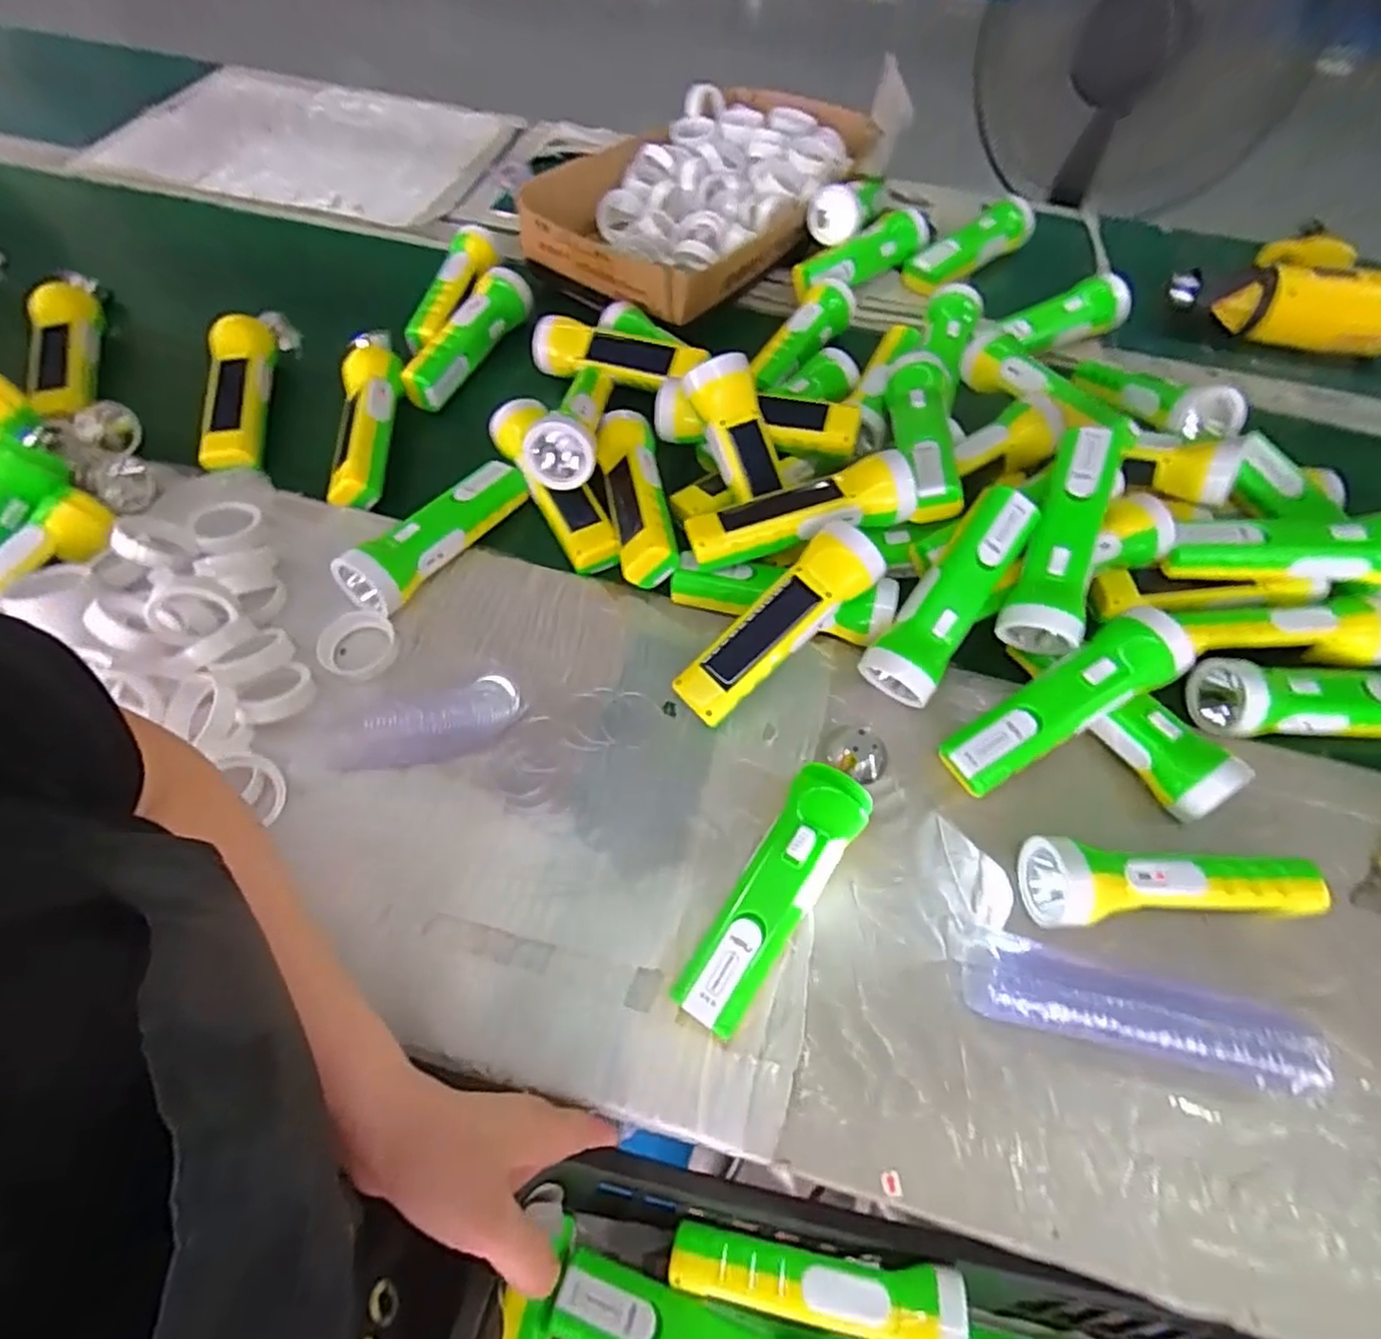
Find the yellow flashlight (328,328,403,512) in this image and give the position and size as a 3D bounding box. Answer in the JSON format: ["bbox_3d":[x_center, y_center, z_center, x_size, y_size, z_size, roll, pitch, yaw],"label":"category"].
[{"bbox_3d":[-0.277,-0.223,0.590,0.045,0.034,0.184,-1,61,-4],"label":"yellow flashlight"}]

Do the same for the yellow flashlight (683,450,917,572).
[{"bbox_3d":[0.081,-0.115,0.513,0.165,0.059,0.045,-12,65,-4],"label":"yellow flashlight"}]

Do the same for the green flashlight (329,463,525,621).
[{"bbox_3d":[-0.193,-0.106,0.534,0.042,0.045,0.161,31,56,15],"label":"green flashlight"}]

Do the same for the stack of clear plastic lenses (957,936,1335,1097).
[{"bbox_3d":[0.245,0.189,0.379,0.169,0.033,0.043,13,61,4],"label":"stack of clear plastic lenses"}]

